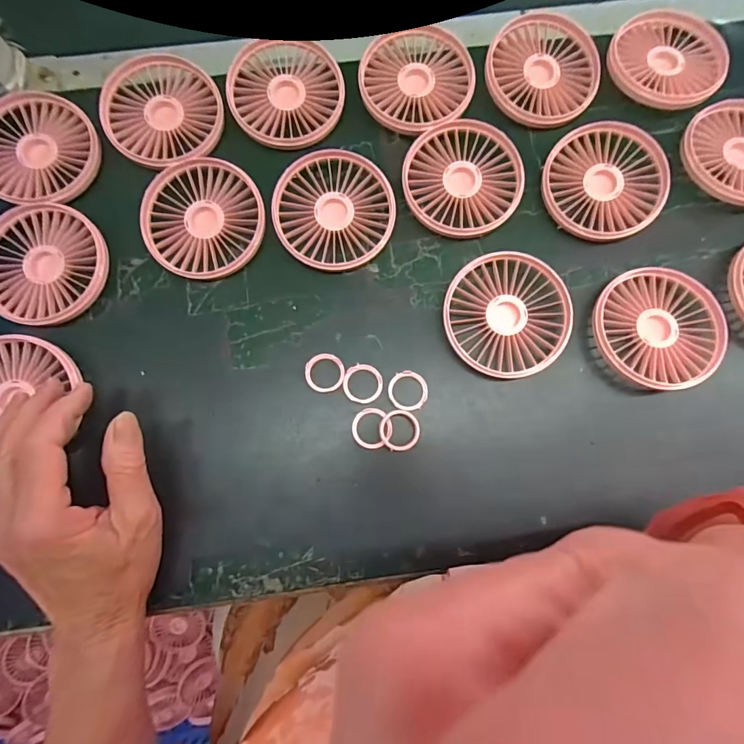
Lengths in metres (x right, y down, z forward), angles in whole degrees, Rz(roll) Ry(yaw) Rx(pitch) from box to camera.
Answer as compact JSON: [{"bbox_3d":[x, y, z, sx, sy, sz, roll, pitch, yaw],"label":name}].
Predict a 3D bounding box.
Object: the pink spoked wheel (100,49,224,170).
[{"bbox_3d":[-0.161,-0.202,0.333,0.084,0.013,0.096,-33,83,-6],"label":"pink spoked wheel"}]

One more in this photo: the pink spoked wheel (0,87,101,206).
[{"bbox_3d":[-0.253,-0.169,0.324,0.090,0.008,0.089,0,81,-1],"label":"pink spoked wheel"}]

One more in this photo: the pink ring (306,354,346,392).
[{"bbox_3d":[-0.033,0.001,0.306,0.027,0.004,0.027,0,81,-1],"label":"pink ring"}]

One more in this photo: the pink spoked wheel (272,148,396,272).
[{"bbox_3d":[-0.028,-0.120,0.320,0.085,0.011,0.088,0,81,-1],"label":"pink spoked wheel"}]

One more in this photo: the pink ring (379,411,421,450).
[{"bbox_3d":[0.019,0.040,0.298,0.028,0.004,0.028,0,81,-1],"label":"pink ring"}]

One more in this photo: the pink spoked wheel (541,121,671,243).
[{"bbox_3d":[0.172,-0.143,0.322,0.085,0.015,0.085,0,81,-1],"label":"pink spoked wheel"}]

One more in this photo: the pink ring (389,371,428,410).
[{"bbox_3d":[0.025,0.013,0.303,0.027,0.004,0.028,0,81,-1],"label":"pink ring"}]

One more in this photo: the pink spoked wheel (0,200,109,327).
[{"bbox_3d":[-0.235,-0.077,0.310,0.086,0.015,0.084,0,81,-1],"label":"pink spoked wheel"}]

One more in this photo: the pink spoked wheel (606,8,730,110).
[{"bbox_3d":[0.233,-0.246,0.341,0.086,0.011,0.084,0,81,-1],"label":"pink spoked wheel"}]

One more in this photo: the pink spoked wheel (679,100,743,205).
[{"bbox_3d":[0.282,-0.167,0.330,0.084,0.018,0.086,0,81,-1],"label":"pink spoked wheel"}]

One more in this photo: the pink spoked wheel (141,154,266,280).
[{"bbox_3d":[-0.124,-0.114,0.318,0.084,0.011,0.090,0,81,-1],"label":"pink spoked wheel"}]

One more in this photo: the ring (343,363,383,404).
[{"bbox_3d":[-0.006,0.008,0.304,0.027,0.004,0.027,0,81,-1],"label":"ring"}]

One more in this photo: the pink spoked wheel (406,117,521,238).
[{"bbox_3d":[0.068,-0.146,0.324,0.085,0.007,0.086,-8,82,-2],"label":"pink spoked wheel"}]

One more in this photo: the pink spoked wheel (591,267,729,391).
[{"bbox_3d":[0.201,-0.031,0.307,0.086,0.016,0.085,0,81,-1],"label":"pink spoked wheel"}]

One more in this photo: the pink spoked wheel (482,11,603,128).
[{"bbox_3d":[0.134,-0.239,0.338,0.087,0.007,0.090,0,81,-1],"label":"pink spoked wheel"}]

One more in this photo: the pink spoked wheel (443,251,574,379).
[{"bbox_3d":[0.095,-0.040,0.309,0.085,0.015,0.088,0,81,-1],"label":"pink spoked wheel"}]

